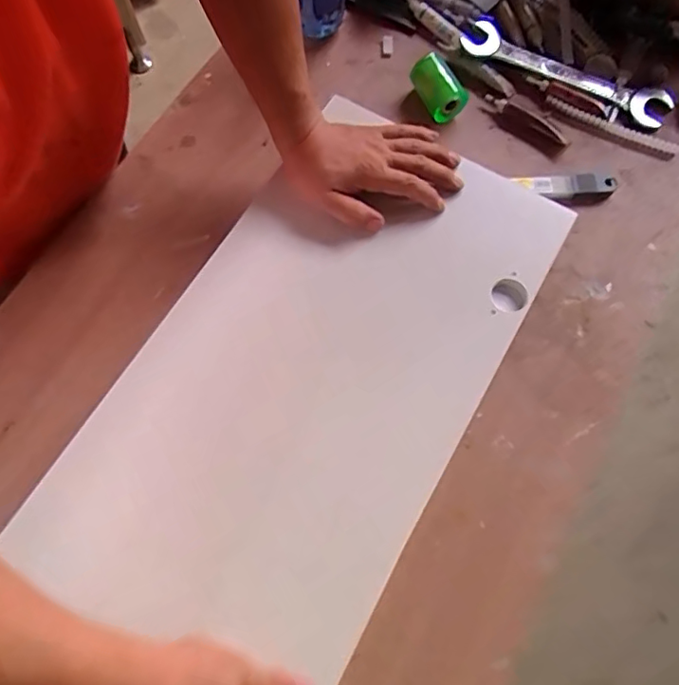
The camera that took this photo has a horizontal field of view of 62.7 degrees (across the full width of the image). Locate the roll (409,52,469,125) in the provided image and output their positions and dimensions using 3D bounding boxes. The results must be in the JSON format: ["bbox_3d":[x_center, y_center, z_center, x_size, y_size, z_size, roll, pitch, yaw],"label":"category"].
[{"bbox_3d":[0.112,-0.292,0.640,0.036,0.035,0.069,-28,74,-12],"label":"roll"}]

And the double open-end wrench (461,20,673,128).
[{"bbox_3d":[0.268,-0.322,0.658,0.247,0.013,0.057,24,71,6],"label":"double open-end wrench"}]

